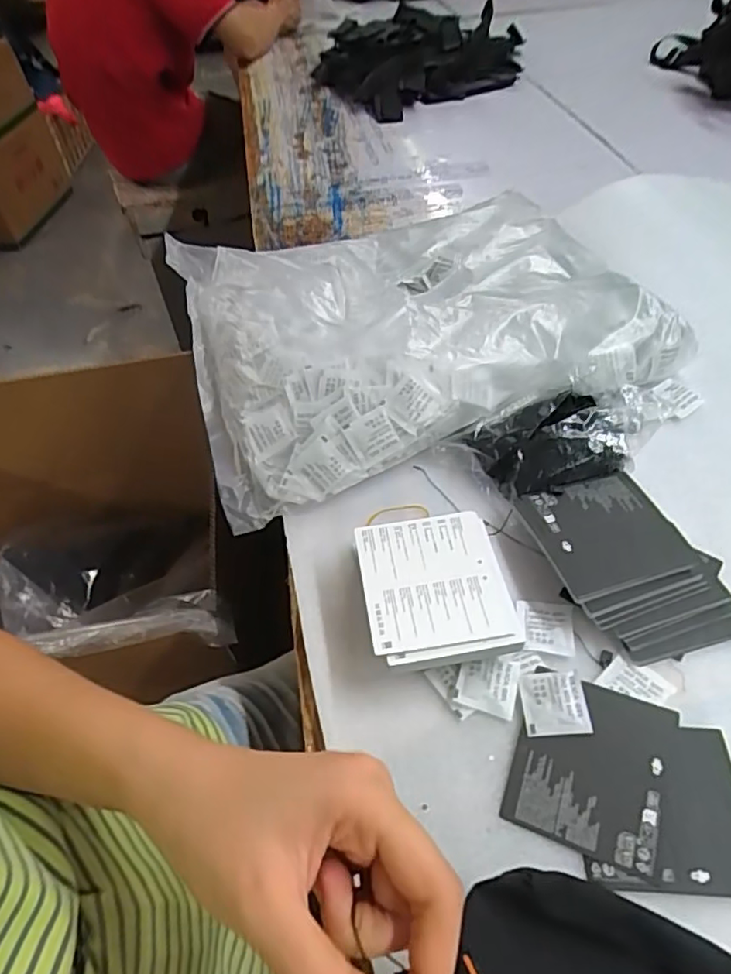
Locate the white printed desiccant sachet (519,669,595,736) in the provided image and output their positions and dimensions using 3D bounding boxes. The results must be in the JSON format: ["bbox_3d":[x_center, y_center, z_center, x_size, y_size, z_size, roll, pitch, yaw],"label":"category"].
[{"bbox_3d":[0.123,0.140,0.378,0.040,0.007,0.040,-1,49,1],"label":"white printed desiccant sachet"}]

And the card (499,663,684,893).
[{"bbox_3d":[0.139,0.170,0.358,0.088,0.006,0.099,15,55,18],"label":"card"}]

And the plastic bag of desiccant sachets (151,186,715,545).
[{"bbox_3d":[0.056,-0.173,0.596,0.460,0.075,0.363,-14,50,-11],"label":"plastic bag of desiccant sachets"}]

